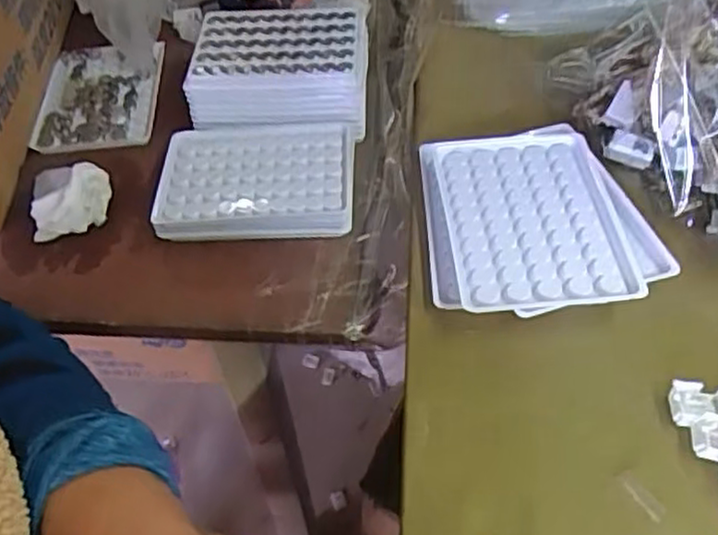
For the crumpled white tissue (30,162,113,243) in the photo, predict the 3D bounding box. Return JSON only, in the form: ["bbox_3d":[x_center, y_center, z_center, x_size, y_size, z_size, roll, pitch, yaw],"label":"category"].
[{"bbox_3d":[-0.200,-0.052,0.497,0.055,0.024,0.061,-15,52,-8],"label":"crumpled white tissue"}]

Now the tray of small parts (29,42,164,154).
[{"bbox_3d":[-0.209,-0.137,0.581,0.092,0.015,0.123,-5,51,0],"label":"tray of small parts"}]

